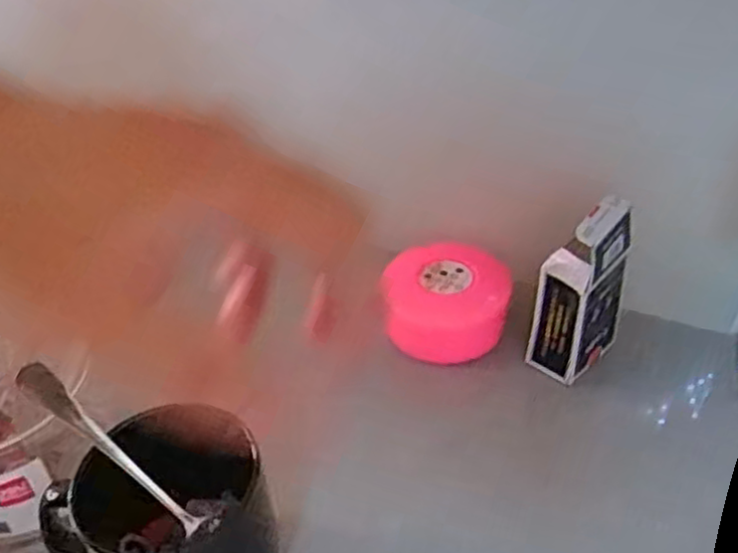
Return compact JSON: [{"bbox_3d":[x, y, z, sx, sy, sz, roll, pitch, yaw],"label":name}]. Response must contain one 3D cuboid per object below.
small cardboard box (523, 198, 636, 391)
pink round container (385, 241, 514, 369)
[{"bbox_3d":[0.144,0.010,0.490,0.044,0.127,0.061,29,49,32],"label":"small cardboard box"},{"bbox_3d":[0.058,0.020,0.543,0.088,0.051,0.078,1,40,6],"label":"pink round container"}]

